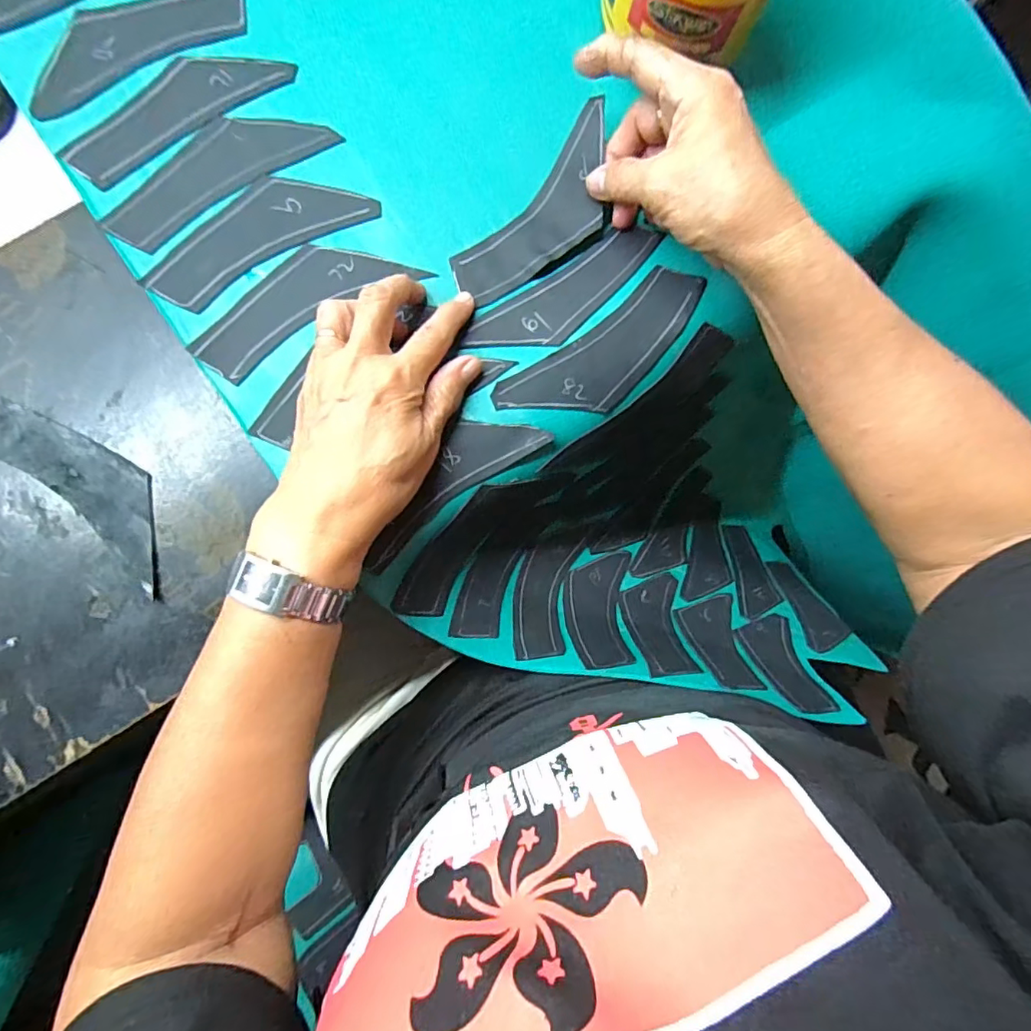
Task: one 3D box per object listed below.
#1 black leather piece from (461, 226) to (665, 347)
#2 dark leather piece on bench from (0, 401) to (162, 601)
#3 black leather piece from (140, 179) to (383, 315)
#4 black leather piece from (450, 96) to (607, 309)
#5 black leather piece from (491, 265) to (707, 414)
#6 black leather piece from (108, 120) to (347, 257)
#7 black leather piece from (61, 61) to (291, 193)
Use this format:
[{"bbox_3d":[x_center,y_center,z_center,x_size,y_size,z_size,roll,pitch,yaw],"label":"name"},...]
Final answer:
[{"bbox_3d":[0.032,-0.134,0.326,0.131,0.004,0.042,-34,75,-7],"label":"black leather piece"},{"bbox_3d":[-0.242,-0.016,0.306,0.128,0.005,0.045,40,85,-1],"label":"dark leather piece on bench"},{"bbox_3d":[-0.152,-0.168,0.319,0.132,0.007,0.047,-32,92,-7],"label":"black leather piece"},{"bbox_3d":[0.019,-0.180,0.326,0.049,0.013,0.128,41,94,-1],"label":"black leather piece"},{"bbox_3d":[0.055,-0.095,0.321,0.137,0.007,0.047,-37,93,-3],"label":"black leather piece"},{"bbox_3d":[-0.175,-0.204,0.316,0.135,0.004,0.043,-37,94,-8],"label":"black leather piece"},{"bbox_3d":[-0.198,-0.240,0.314,0.133,0.005,0.042,-38,90,-8],"label":"black leather piece"}]

